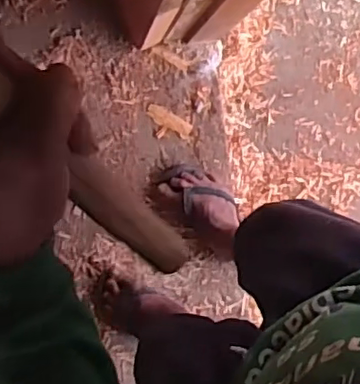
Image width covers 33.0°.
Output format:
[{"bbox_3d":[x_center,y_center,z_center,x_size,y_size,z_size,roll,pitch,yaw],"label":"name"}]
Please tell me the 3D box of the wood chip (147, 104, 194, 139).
[{"bbox_3d":[-0.027,-0.138,1.267,0.102,0.008,0.057,29,89,-9],"label":"wood chip"}]

